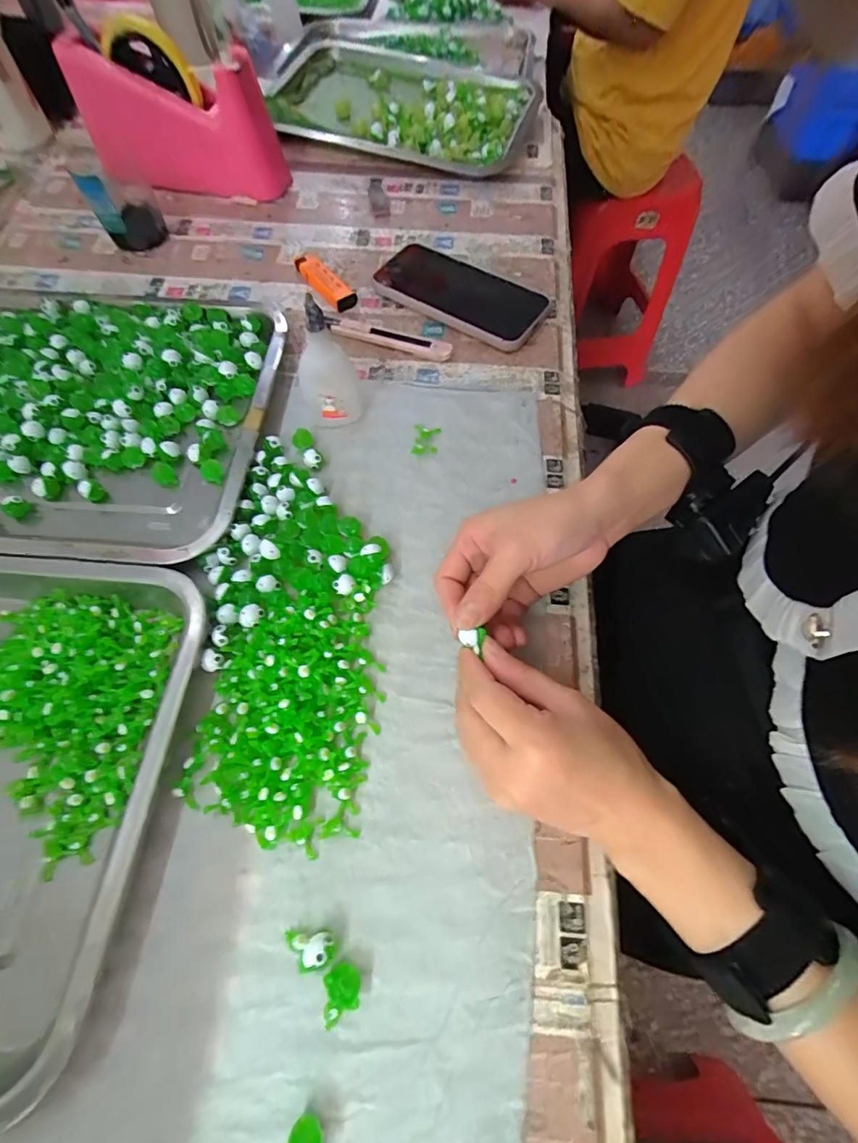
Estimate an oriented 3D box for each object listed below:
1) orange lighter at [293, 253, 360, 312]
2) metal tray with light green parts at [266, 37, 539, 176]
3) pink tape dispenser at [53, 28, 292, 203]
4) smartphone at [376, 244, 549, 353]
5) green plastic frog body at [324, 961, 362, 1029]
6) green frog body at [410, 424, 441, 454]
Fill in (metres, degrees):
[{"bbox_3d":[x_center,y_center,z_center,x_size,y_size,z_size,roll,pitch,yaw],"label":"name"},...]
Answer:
[{"bbox_3d":[-0.100,-0.278,0.455,0.025,0.011,0.083,-38,70,-18],"label":"orange lighter"},{"bbox_3d":[-0.029,-0.559,0.575,0.301,0.045,0.226,11,63,5],"label":"metal tray with light green parts"},{"bbox_3d":[-0.266,-0.470,0.489,0.200,0.109,0.087,17,64,7],"label":"pink tape dispenser"},{"bbox_3d":[0.034,-0.262,0.448,0.157,0.014,0.088,31,67,14],"label":"smartphone"},{"bbox_3d":[-0.040,0.197,0.223,0.017,0.009,0.022,-3,63,-2],"label":"green plastic frog body"},{"bbox_3d":[-0.003,-0.104,0.379,0.020,0.007,0.029,6,63,2],"label":"green frog body"}]

